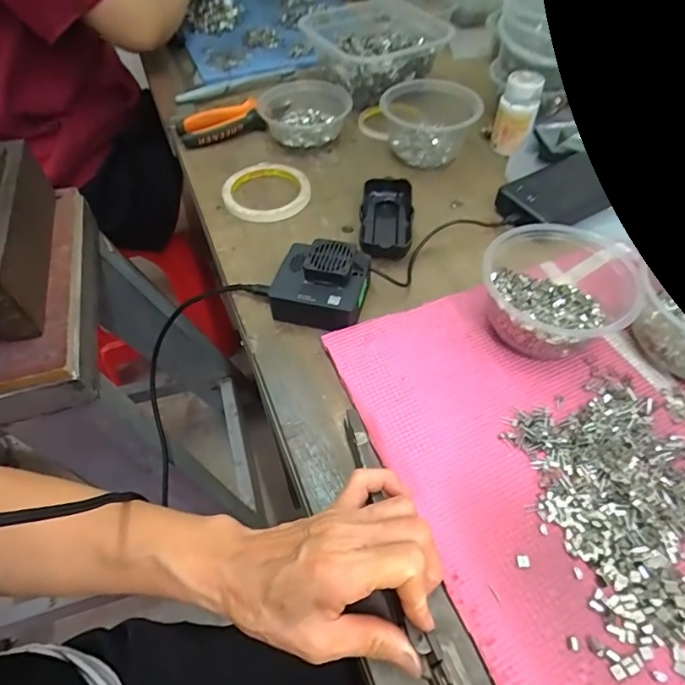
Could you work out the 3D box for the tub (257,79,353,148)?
[{"bbox_3d":[-0.046,-0.291,0.605,0.109,0.047,0.096,0,53,0],"label":"tub"}]

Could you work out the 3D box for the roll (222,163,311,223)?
[{"bbox_3d":[-0.086,-0.173,0.536,0.097,0.016,0.094,-2,53,3],"label":"roll"}]

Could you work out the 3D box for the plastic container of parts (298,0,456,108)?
[{"bbox_3d":[0.049,-0.428,0.690,0.187,0.070,0.216,-8,53,-6],"label":"plastic container of parts"}]

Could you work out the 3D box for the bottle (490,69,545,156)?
[{"bbox_3d":[0.206,-0.272,0.558,0.044,0.074,0.042,14,55,14],"label":"bottle"}]

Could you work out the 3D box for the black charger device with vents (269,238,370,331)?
[{"bbox_3d":[-0.019,-0.052,0.424,0.080,0.044,0.071,13,55,12],"label":"black charger device with vents"}]

